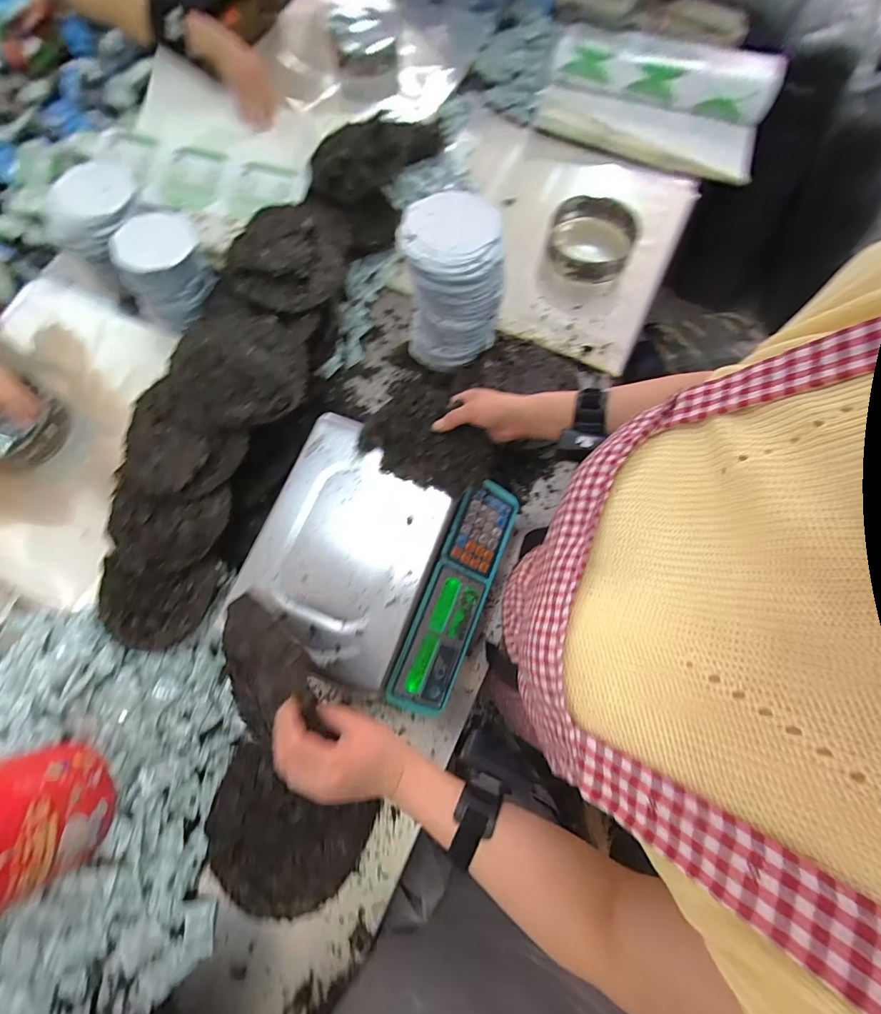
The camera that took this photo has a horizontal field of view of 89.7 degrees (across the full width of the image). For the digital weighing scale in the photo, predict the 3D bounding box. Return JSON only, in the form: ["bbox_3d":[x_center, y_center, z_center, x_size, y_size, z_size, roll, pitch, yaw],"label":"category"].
[{"bbox_3d":[-0.083,0.070,0.628,0.321,0.096,0.332,23,75,8],"label":"digital weighing scale"}]

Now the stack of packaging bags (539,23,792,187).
[{"bbox_3d":[0.519,-0.998,1.055,0.516,0.072,0.365,22,75,7],"label":"stack of packaging bags"}]

